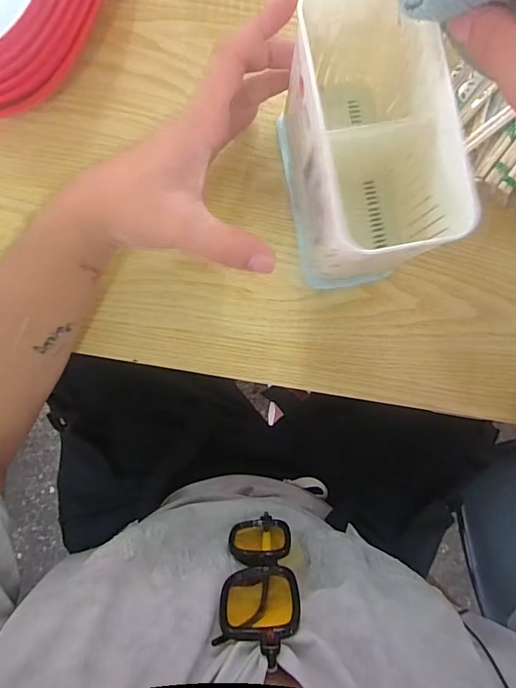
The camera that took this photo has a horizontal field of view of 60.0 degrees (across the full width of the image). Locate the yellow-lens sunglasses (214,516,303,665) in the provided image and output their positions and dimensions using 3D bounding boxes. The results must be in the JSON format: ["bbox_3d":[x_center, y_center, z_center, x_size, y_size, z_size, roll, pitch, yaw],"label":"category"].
[{"bbox_3d":[0.000,0.153,0.299,0.047,0.147,0.027,-1,88,-3],"label":"yellow-lens sunglasses"}]

